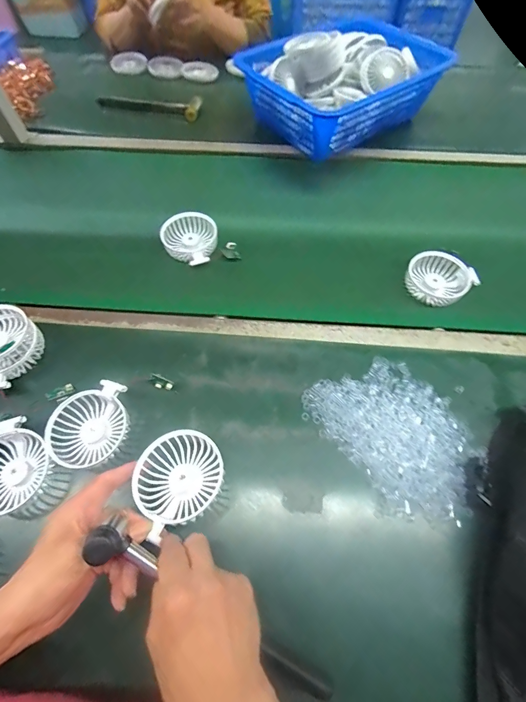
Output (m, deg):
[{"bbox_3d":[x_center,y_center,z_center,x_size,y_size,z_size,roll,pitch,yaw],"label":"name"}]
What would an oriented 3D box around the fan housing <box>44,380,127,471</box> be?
[{"bbox_3d":[-0.210,0.089,0.412,0.076,0.035,0.098,5,63,4],"label":"fan housing"}]

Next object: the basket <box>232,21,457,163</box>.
[{"bbox_3d":[0.151,-0.536,0.685,0.294,0.118,0.258,-34,67,-15],"label":"basket"}]

